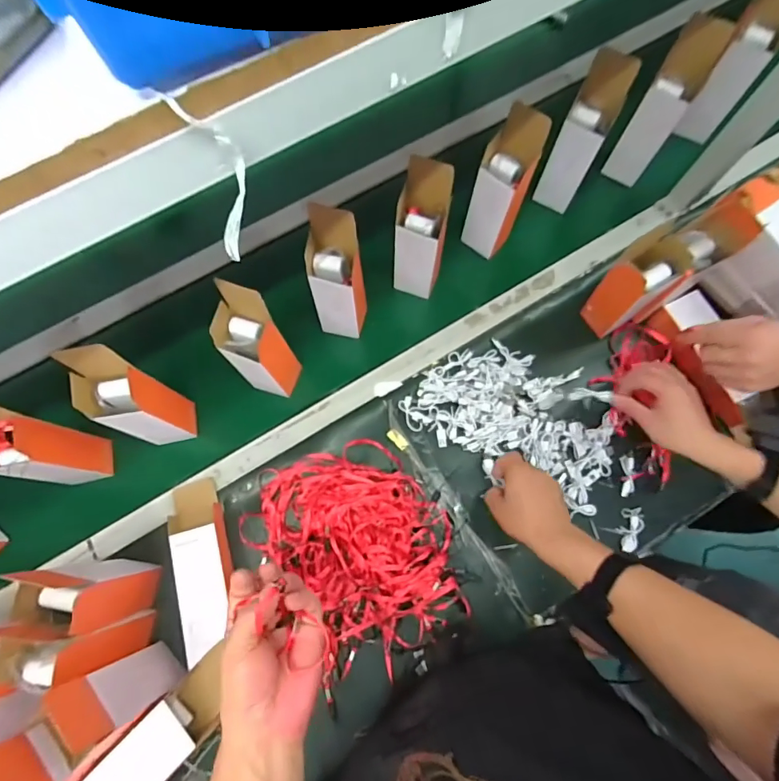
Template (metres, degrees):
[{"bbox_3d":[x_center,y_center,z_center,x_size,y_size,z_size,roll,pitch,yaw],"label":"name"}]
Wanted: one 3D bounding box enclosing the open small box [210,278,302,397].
[{"bbox_3d":[-0.184,-0.055,0.658,0.084,0.208,0.079,20,75,6],"label":"open small box"}]

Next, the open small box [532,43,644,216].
[{"bbox_3d":[0.299,-0.397,0.741,0.077,0.235,0.075,25,75,7],"label":"open small box"}]

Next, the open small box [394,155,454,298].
[{"bbox_3d":[0.047,-0.224,0.692,0.075,0.229,0.080,12,74,4],"label":"open small box"}]

